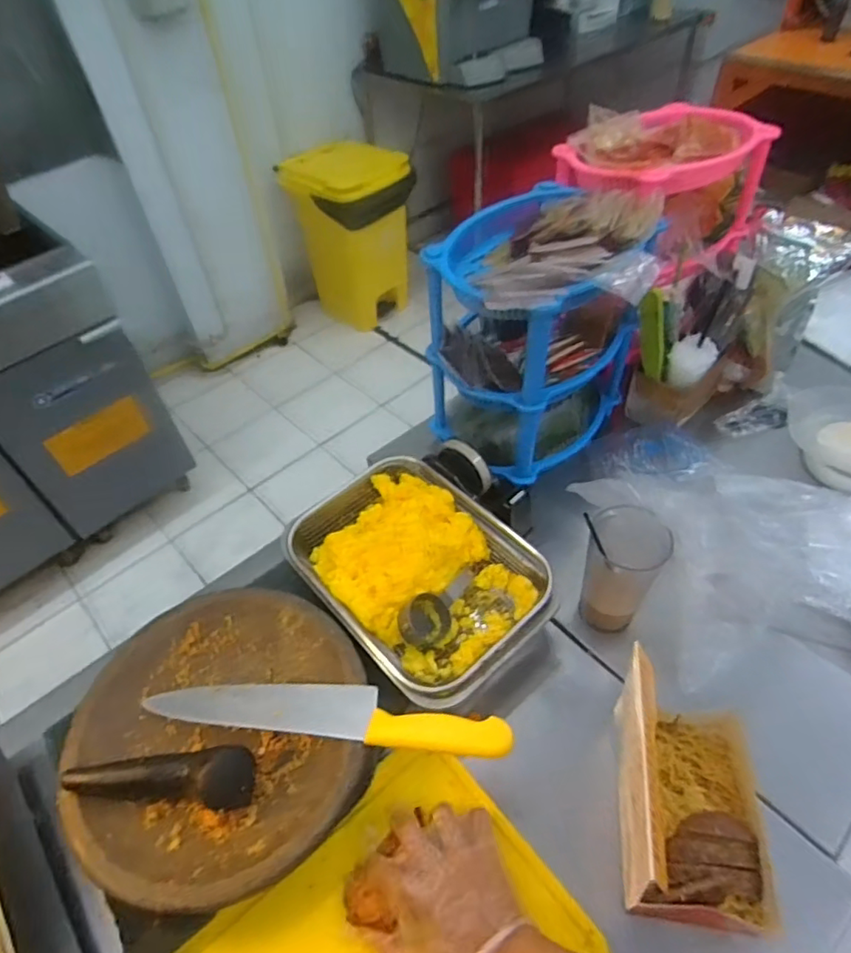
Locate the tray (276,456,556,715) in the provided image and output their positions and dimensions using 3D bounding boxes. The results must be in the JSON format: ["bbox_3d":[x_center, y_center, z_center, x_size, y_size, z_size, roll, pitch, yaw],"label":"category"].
[{"bbox_3d":[-0.013,0.115,0.704,0.216,0.063,0.303,-34,55,-24],"label":"tray"}]

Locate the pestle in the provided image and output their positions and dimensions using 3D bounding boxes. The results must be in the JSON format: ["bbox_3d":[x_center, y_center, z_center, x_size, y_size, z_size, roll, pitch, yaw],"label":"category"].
[{"bbox_3d":[-0.244,0.277,0.544,0.162,0.041,0.049,0,49,4],"label":"pestle"}]

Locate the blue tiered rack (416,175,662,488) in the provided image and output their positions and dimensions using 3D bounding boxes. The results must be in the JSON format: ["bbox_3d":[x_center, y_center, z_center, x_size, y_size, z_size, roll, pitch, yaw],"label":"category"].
[{"bbox_3d":[0.156,-0.174,0.772,0.227,0.309,0.294,27,55,25],"label":"blue tiered rack"}]

